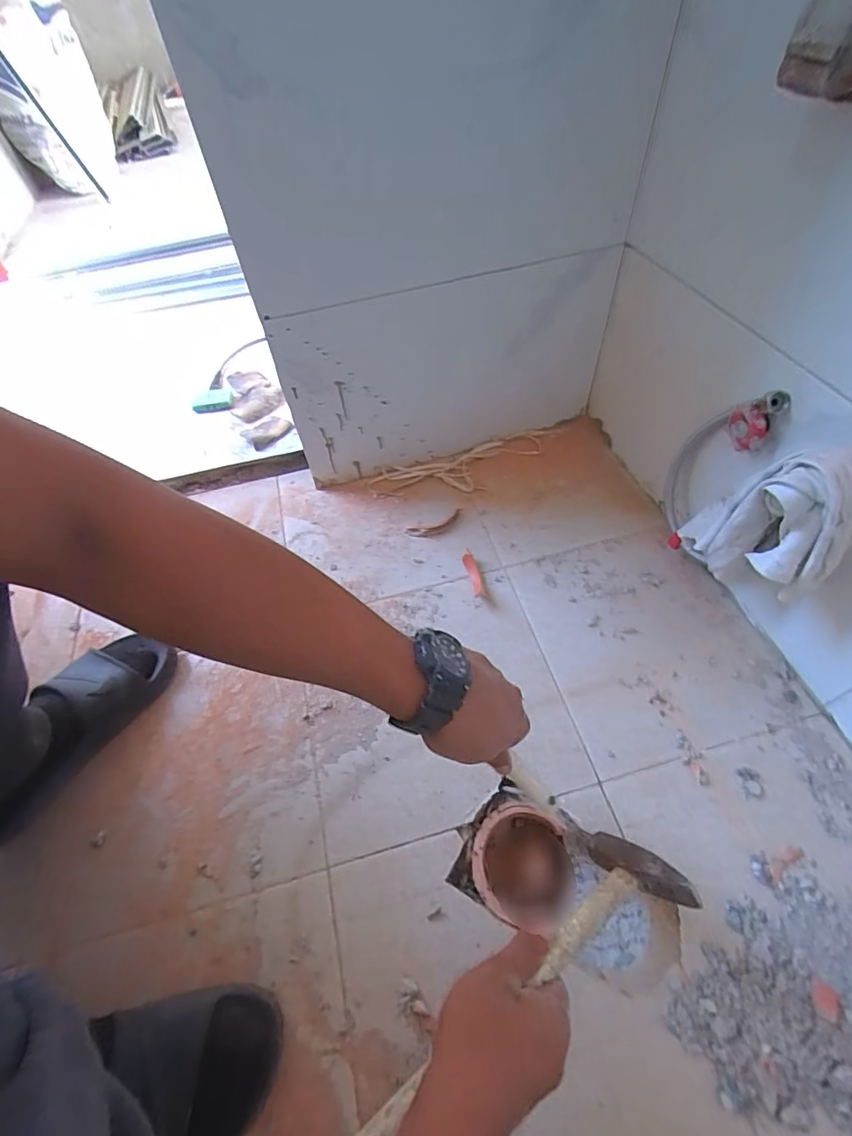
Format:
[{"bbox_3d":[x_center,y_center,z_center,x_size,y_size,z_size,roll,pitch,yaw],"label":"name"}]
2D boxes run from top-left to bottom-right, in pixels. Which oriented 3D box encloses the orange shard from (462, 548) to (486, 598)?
[{"bbox_3d":[0.066,0.008,0.677,0.019,0.019,0.075,-13,55,-6],"label":"orange shard"}]

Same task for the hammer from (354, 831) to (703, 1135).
[{"bbox_3d":[0.054,0.315,0.356,0.317,0.071,0.072,-29,58,-20],"label":"hammer"}]

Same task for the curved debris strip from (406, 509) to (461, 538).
[{"bbox_3d":[0.016,-0.063,0.740,0.090,0.008,0.031,-21,56,-11],"label":"curved debris strip"}]

